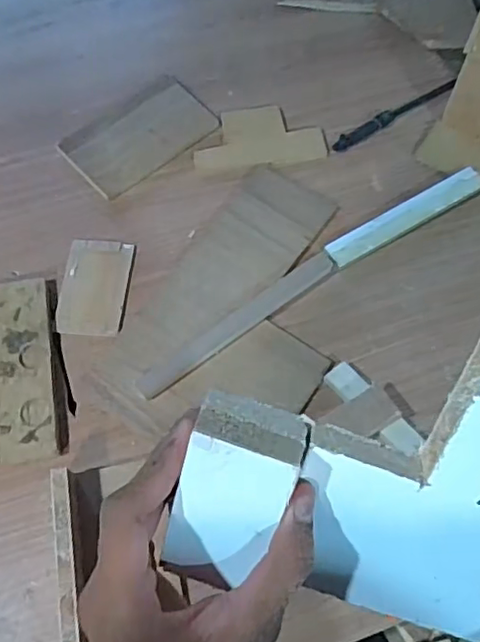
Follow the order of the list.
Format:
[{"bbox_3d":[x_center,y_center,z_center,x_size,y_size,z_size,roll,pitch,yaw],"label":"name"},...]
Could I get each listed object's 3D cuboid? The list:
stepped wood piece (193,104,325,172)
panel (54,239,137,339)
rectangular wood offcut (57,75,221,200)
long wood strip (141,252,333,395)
[{"bbox_3d":[0.026,-0.280,0.895,0.194,0.005,0.118,-9,64,-5],"label":"stepped wood piece"},{"bbox_3d":[-0.196,-0.047,0.793,0.088,0.005,0.145,5,64,2],"label":"panel"},{"bbox_3d":[-0.151,-0.286,0.902,0.218,0.018,0.131,-38,70,-17],"label":"rectangular wood offcut"},{"bbox_3d":[-0.001,0.000,0.768,0.303,0.016,0.037,-34,68,-16],"label":"long wood strip"}]

